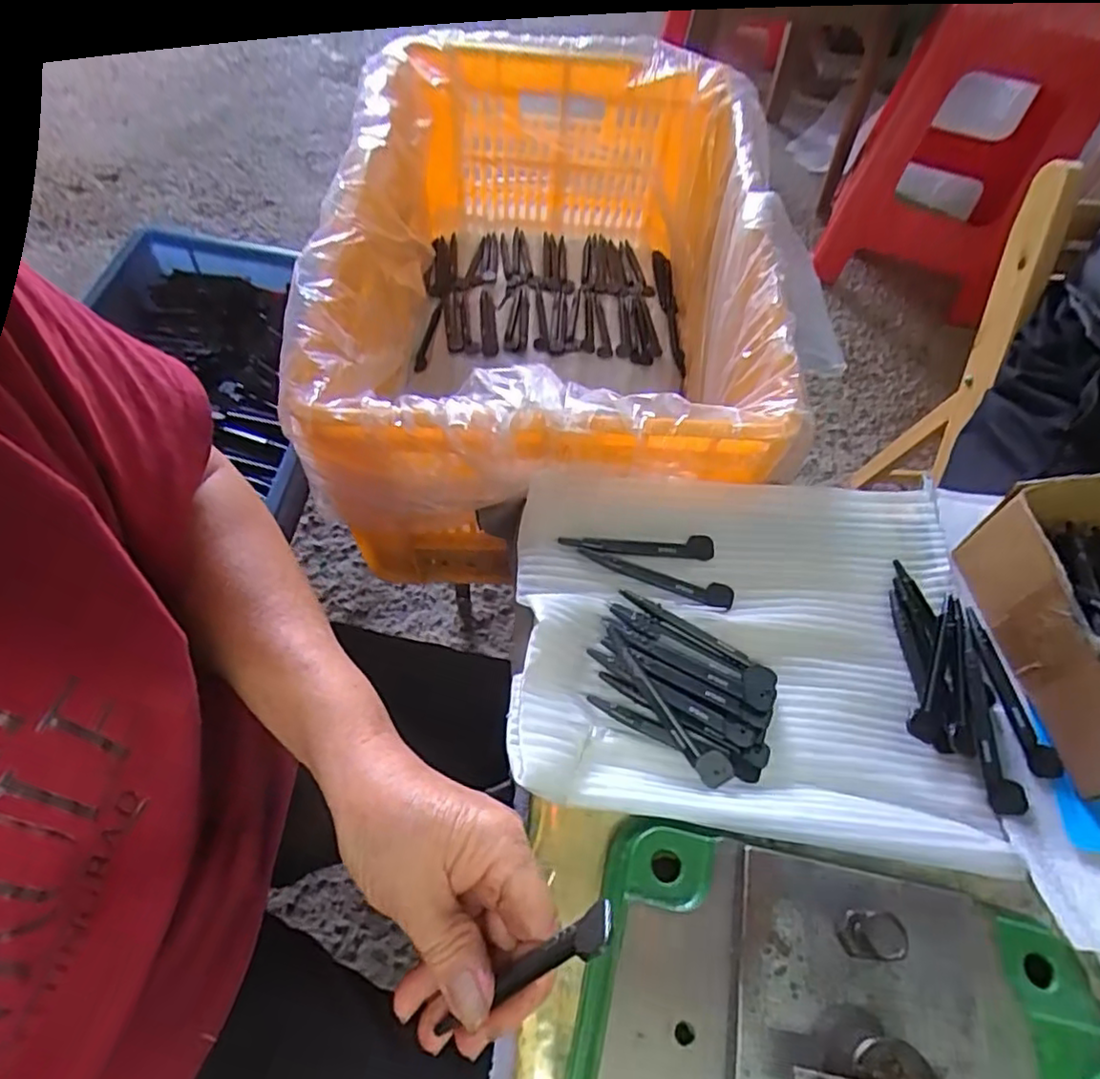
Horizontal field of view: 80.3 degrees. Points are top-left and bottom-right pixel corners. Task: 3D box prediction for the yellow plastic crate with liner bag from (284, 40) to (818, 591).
[{"bbox_3d":[-0.004,-0.212,0.621,0.352,0.267,0.499,2,60,-2],"label":"yellow plastic crate with liner bag"}]

